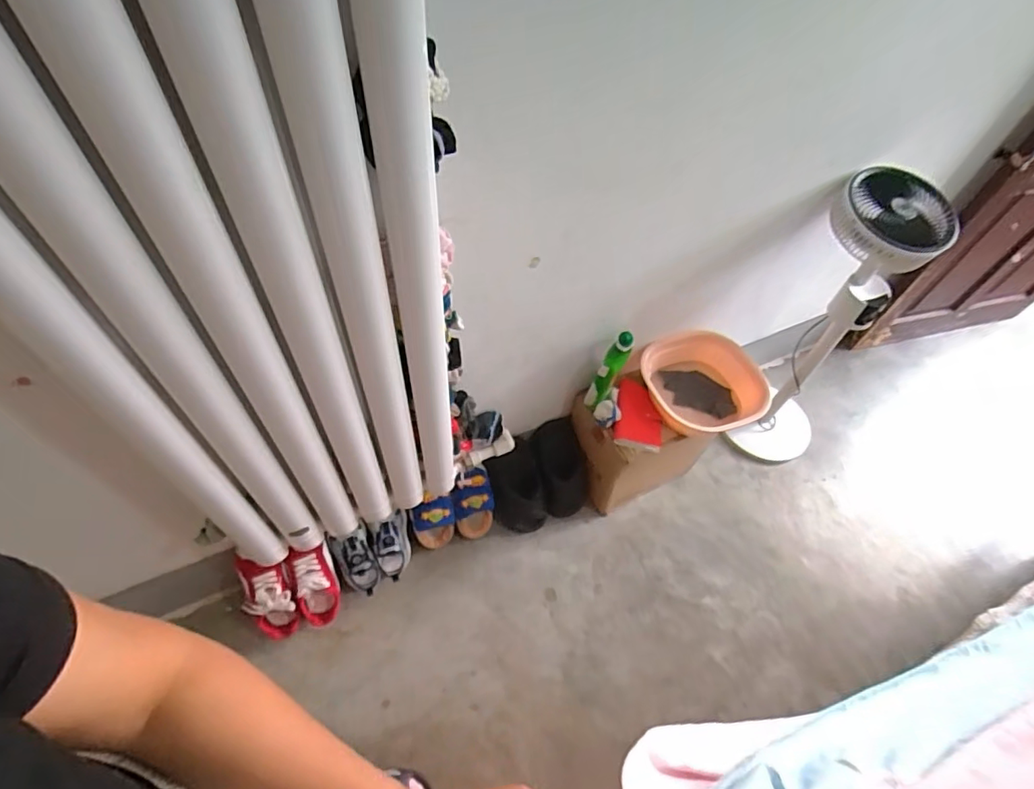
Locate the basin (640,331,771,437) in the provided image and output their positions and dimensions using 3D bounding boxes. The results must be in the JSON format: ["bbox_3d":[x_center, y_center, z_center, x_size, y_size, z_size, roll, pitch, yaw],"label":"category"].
[{"bbox_3d":[0.426,-0.017,1.242,0.240,0.112,0.267,-13,57,-14],"label":"basin"}]

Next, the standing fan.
[{"bbox_3d":[0.764,-0.130,1.334,0.295,0.757,0.251,36,60,20],"label":"standing fan"}]

